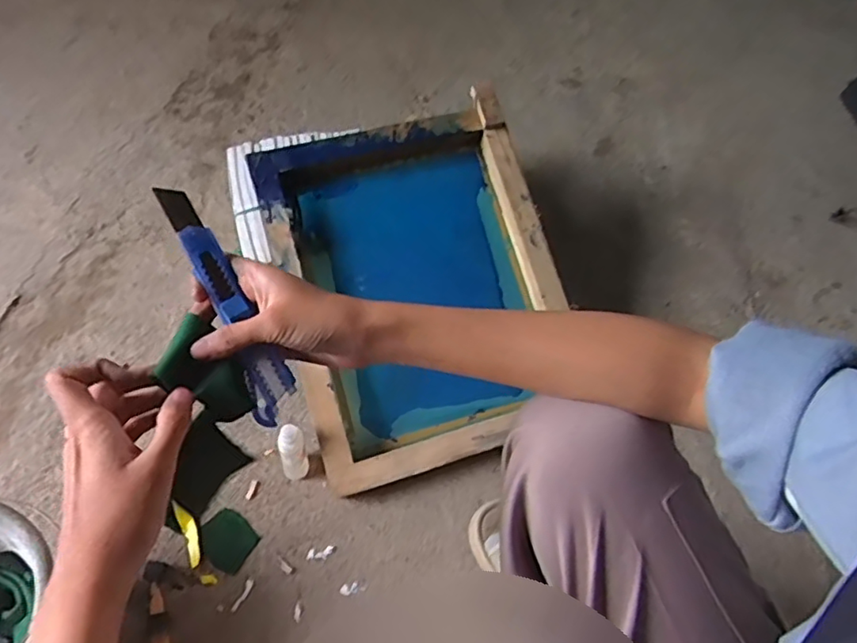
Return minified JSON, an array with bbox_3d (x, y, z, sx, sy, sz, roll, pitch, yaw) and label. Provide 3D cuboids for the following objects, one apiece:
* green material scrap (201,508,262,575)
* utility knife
[{"bbox_3d":[-0.241,0.263,0.704,0.068,0.004,0.056,39,56,17],"label":"green material scrap"},{"bbox_3d":[-0.126,-0.012,0.369,0.030,0.010,0.158,-27,95,-21],"label":"utility knife"}]

